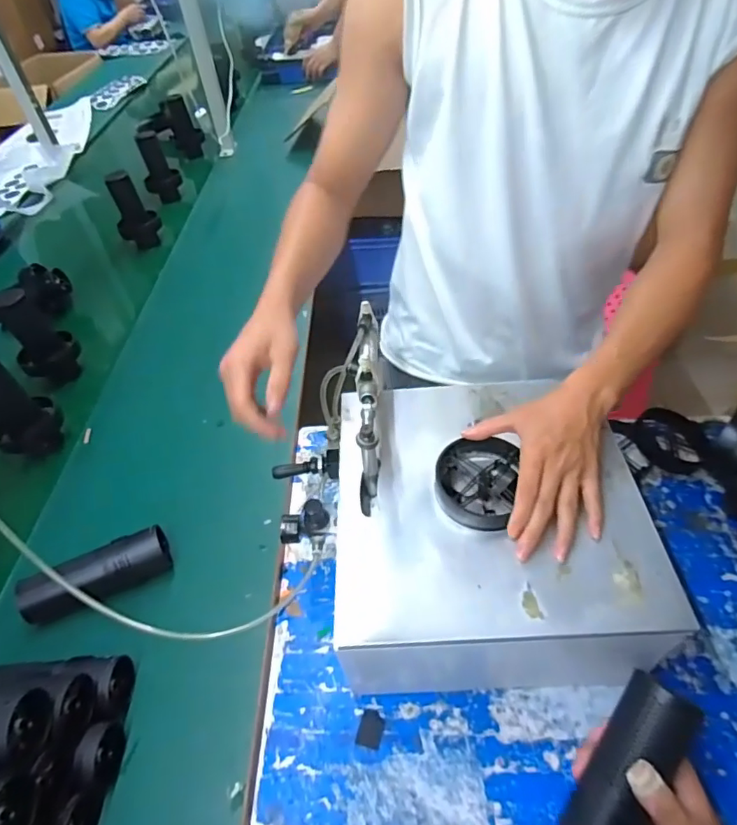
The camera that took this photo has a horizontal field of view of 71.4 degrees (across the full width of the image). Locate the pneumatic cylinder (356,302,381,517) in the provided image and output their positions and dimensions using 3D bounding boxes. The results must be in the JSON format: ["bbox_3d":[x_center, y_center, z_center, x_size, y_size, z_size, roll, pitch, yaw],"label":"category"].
[{"bbox_3d":[0.000,-0.016,0.559,0.023,0.076,0.236,-2,68,4],"label":"pneumatic cylinder"}]

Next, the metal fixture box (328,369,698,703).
[{"bbox_3d":[0.121,0.129,0.577,0.294,0.167,0.288,-3,48,2],"label":"metal fixture box"}]

